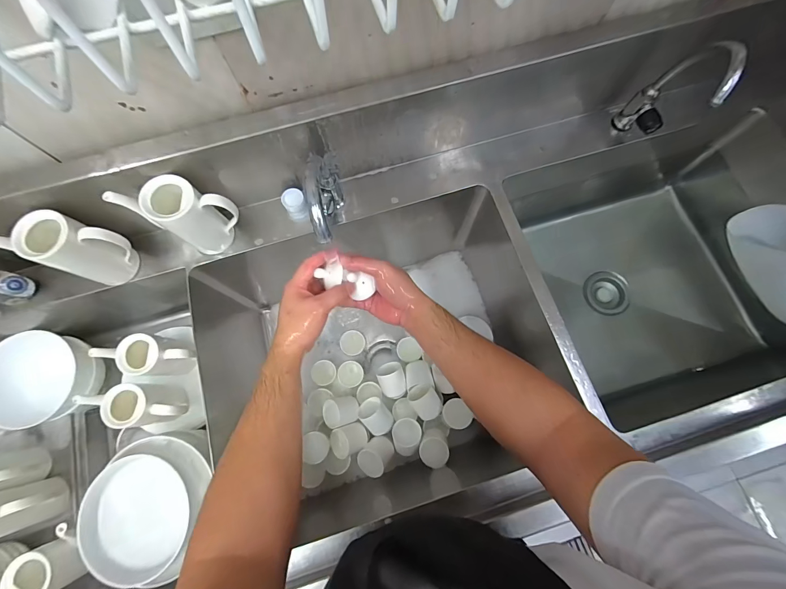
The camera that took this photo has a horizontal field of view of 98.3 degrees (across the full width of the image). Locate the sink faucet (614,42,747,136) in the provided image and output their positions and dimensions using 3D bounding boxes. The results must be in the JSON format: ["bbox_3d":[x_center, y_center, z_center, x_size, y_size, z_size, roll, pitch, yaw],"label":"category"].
[{"bbox_3d":[0.474,-0.335,0.572,0.055,0.294,0.098,15,104,4],"label":"sink faucet"}]

